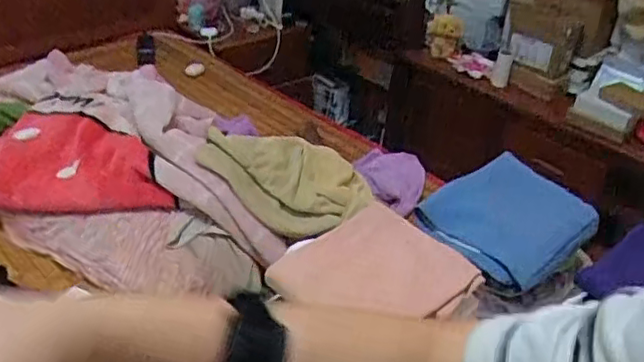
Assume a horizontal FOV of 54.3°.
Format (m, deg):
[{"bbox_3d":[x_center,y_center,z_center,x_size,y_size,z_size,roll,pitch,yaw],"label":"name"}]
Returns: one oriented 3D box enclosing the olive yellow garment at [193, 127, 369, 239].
[{"bbox_3d":[-0.059,-0.008,1.221,0.303,0.125,0.225,19,36,20],"label":"olive yellow garment"}]

